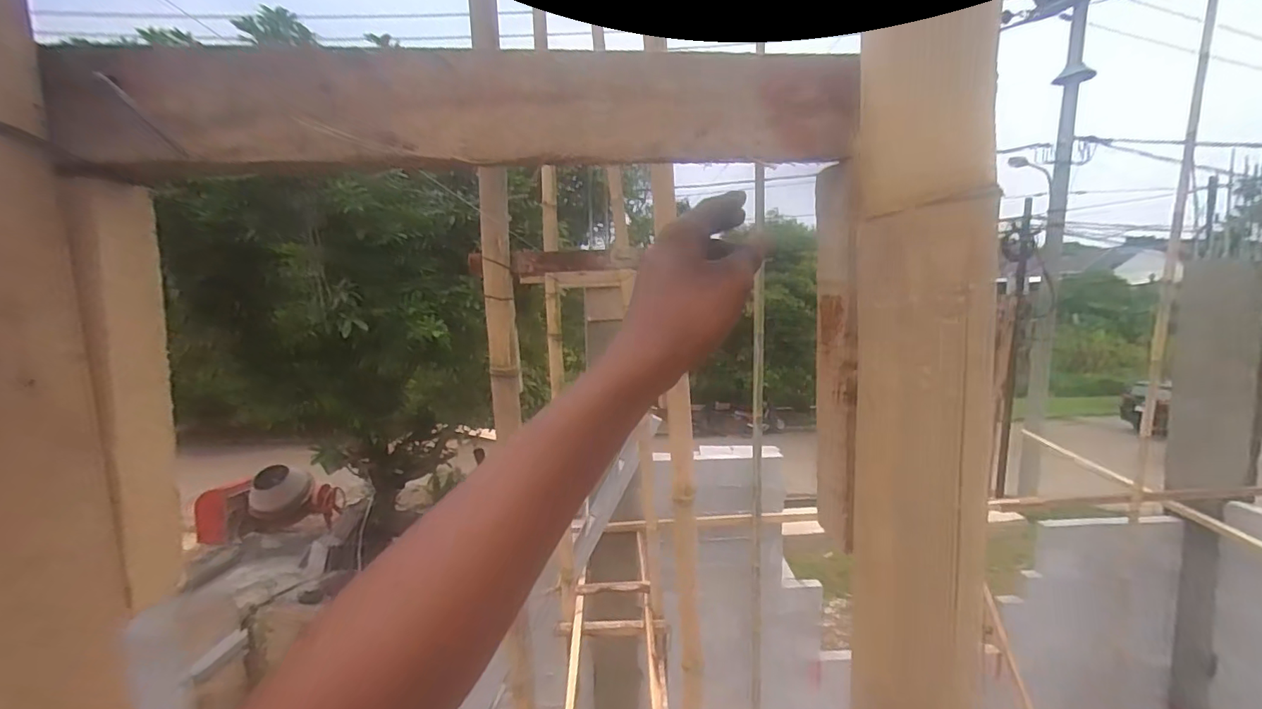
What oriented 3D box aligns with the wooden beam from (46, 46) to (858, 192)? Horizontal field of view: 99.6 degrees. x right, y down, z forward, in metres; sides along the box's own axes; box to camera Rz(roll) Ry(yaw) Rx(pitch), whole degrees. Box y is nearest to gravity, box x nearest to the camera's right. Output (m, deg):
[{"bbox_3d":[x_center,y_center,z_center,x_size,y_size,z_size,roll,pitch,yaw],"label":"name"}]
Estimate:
[{"bbox_3d":[-0.078,-0.128,0.296,0.399,0.061,0.037,-3,7,-7],"label":"wooden beam"}]

